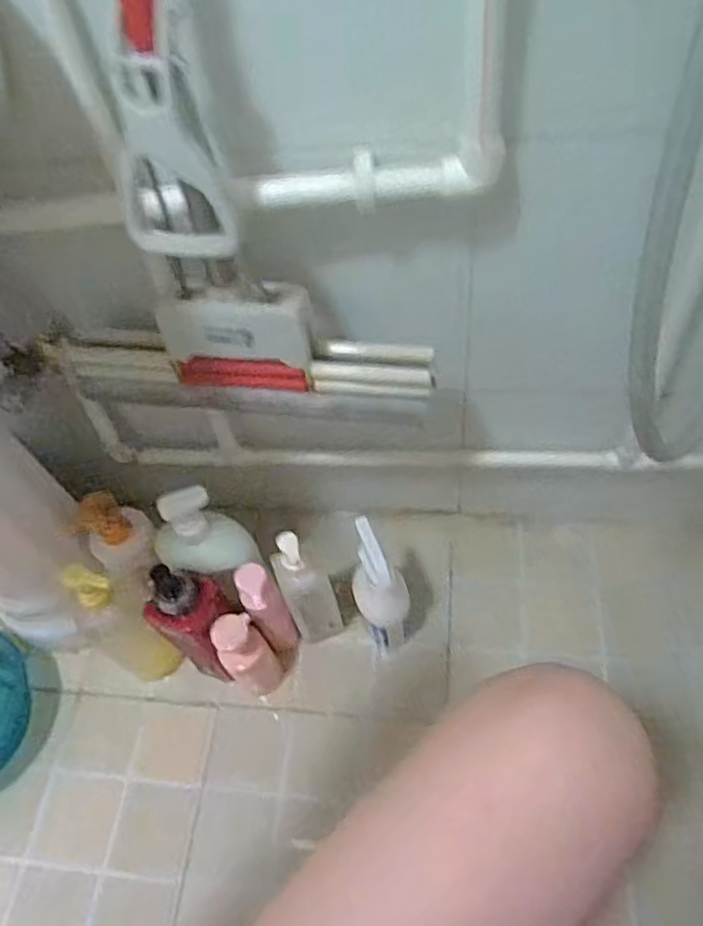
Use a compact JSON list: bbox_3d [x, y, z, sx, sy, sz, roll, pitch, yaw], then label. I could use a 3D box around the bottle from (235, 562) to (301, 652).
[{"bbox_3d":[-0.107,0.188,0.828,0.046,0.187,0.053,-37,61,-19],"label":"bottle"}]

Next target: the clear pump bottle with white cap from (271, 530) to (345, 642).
[{"bbox_3d":[-0.056,0.155,0.826,0.066,0.219,0.061,-17,57,-7],"label":"clear pump bottle with white cap"}]

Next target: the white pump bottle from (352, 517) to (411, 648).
[{"bbox_3d":[0.037,0.158,0.838,0.068,0.192,0.096,-8,56,-1],"label":"white pump bottle"}]

